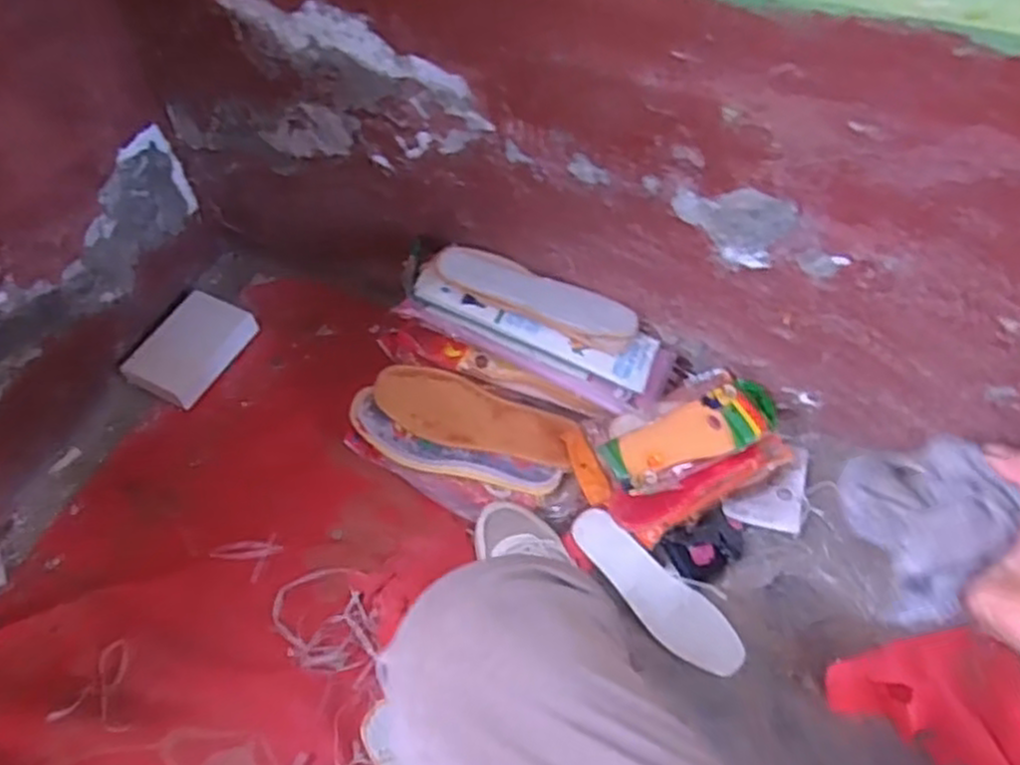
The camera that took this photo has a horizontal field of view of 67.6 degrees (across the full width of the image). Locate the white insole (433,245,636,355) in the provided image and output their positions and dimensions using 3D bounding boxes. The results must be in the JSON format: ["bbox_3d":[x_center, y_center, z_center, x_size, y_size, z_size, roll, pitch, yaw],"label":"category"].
[{"bbox_3d":[0.031,-0.099,0.873,0.234,0.015,0.070,24,58,6],"label":"white insole"}]

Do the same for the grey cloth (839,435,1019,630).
[{"bbox_3d":[0.237,0.078,0.423,0.075,0.037,0.094,-11,55,-4],"label":"grey cloth"}]

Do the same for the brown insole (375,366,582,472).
[{"bbox_3d":[-0.043,0.041,0.872,0.234,0.012,0.079,20,74,8],"label":"brown insole"}]

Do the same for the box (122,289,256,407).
[{"bbox_3d":[-0.430,-0.048,1.032,0.111,0.033,0.155,21,59,17],"label":"box"}]

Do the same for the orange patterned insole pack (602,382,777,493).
[{"bbox_3d":[0.209,0.058,0.853,0.204,0.019,0.075,-23,57,-12],"label":"orange patterned insole pack"}]

